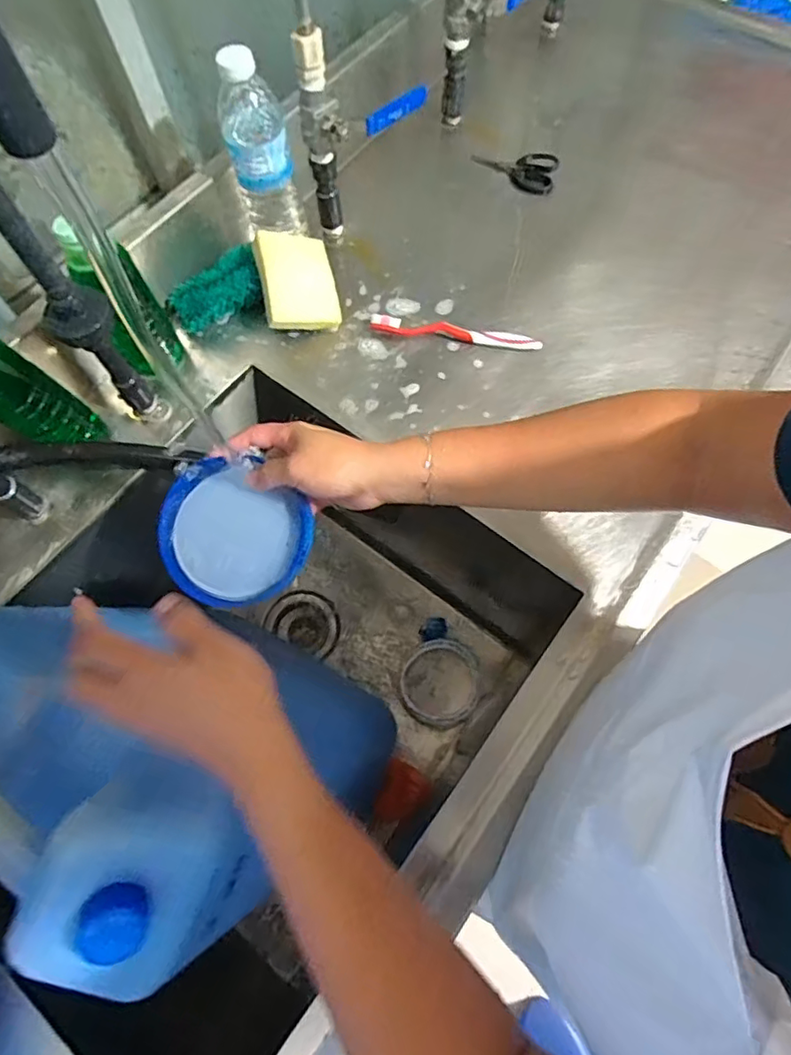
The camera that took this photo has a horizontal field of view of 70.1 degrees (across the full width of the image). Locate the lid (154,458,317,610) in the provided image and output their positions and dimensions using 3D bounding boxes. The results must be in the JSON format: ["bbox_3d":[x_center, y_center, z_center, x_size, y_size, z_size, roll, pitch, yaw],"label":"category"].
[{"bbox_3d":[-0.134,0.008,0.458,0.119,0.012,0.107,26,85,3],"label":"lid"}]

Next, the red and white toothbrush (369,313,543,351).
[{"bbox_3d":[0.066,-0.214,0.620,0.184,0.016,0.021,7,69,4],"label":"red and white toothbrush"}]

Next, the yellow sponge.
[{"bbox_3d":[-0.105,-0.267,0.613,0.077,0.019,0.101,-8,87,-23],"label":"yellow sponge"}]

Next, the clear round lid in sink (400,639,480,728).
[{"bbox_3d":[0.066,0.227,0.827,0.107,0.010,0.118,20,70,9],"label":"clear round lid in sink"}]

